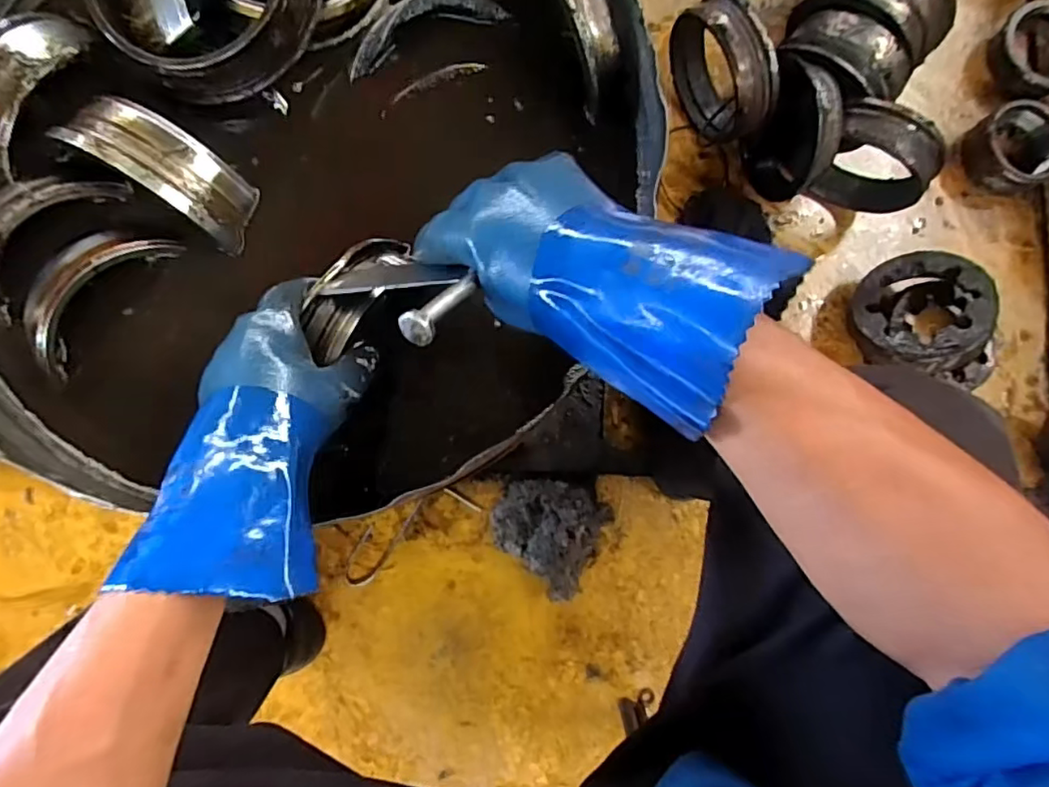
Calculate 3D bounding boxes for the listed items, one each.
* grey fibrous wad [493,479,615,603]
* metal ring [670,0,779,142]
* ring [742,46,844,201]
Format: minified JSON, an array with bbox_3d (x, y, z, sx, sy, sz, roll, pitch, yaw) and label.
[{"bbox_3d":[0.035,0.185,0.809,0.154,0.077,0.148,0,87,-5],"label":"grey fibrous wad"},{"bbox_3d":[0.270,-0.440,0.824,0.064,0.190,0.177,-27,89,-6],"label":"metal ring"},{"bbox_3d":[0.372,-0.365,0.835,0.062,0.186,0.165,-15,88,-5],"label":"ring"}]

